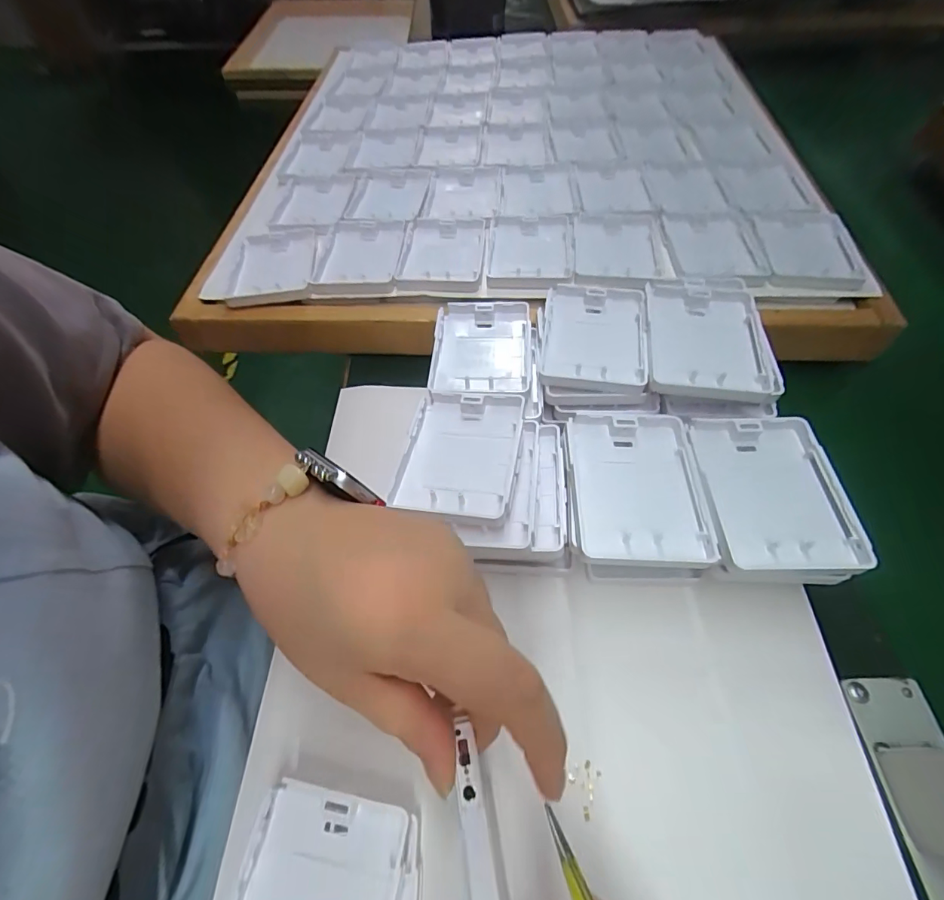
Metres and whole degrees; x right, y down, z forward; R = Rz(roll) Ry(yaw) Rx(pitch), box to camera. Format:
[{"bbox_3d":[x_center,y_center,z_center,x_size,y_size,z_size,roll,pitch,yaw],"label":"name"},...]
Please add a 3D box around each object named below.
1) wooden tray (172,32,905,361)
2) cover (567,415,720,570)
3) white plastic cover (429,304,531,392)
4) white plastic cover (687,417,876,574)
[{"bbox_3d":[0.048,-0.346,0.506,0.528,0.058,0.561,2,57,2],"label":"wooden tray"},{"bbox_3d":[0.086,0.019,0.243,0.063,0.010,0.089,1,57,2],"label":"cover"},{"bbox_3d":[0.007,-0.071,0.319,0.066,0.016,0.089,2,57,2],"label":"white plastic cover"},{"bbox_3d":[0.158,0.021,0.239,0.068,0.011,0.086,1,57,1],"label":"white plastic cover"}]

